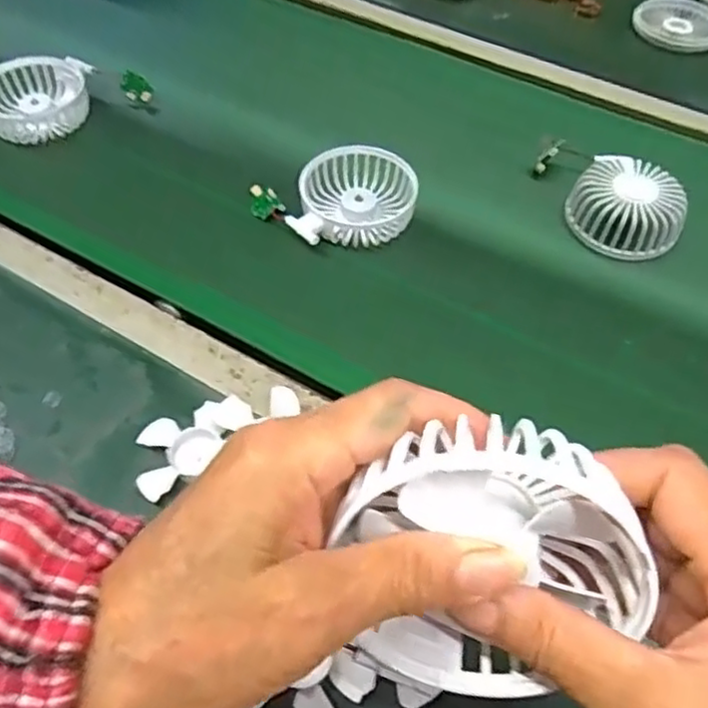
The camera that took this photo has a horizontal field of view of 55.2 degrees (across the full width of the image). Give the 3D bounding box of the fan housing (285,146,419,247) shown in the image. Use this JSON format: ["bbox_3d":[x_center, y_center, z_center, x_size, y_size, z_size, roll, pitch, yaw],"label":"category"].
[{"bbox_3d":[-0.003,-0.124,0.539,0.103,0.032,0.086,-14,55,-11],"label":"fan housing"}]

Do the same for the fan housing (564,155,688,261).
[{"bbox_3d":[0.216,-0.116,0.536,0.086,0.035,0.079,0,53,0],"label":"fan housing"}]

